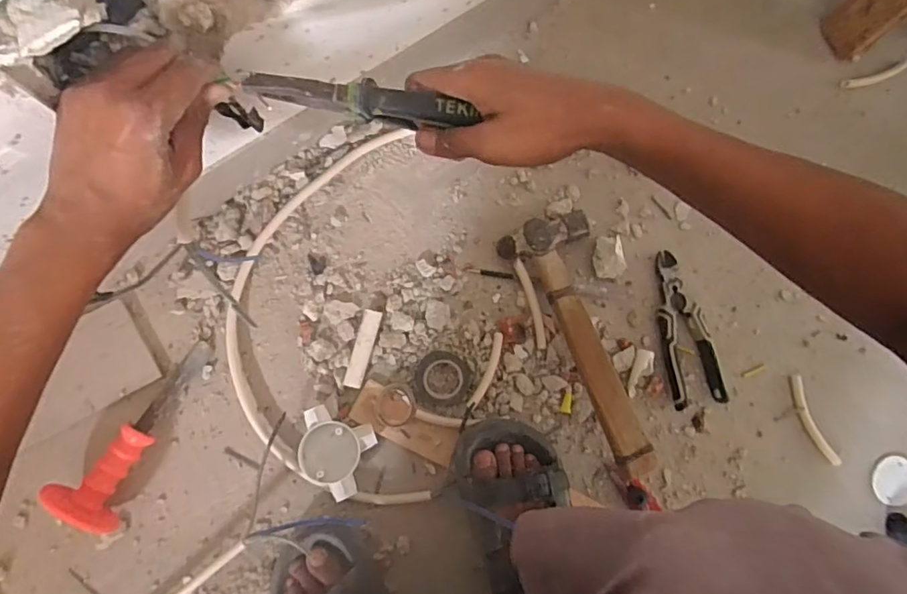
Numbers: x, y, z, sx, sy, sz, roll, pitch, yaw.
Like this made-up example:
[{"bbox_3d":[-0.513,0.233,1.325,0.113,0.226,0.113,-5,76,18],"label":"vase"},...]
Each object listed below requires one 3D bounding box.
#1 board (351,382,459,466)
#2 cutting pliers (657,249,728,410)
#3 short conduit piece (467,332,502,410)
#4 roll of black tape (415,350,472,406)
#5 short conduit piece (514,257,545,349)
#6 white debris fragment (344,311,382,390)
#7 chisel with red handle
[{"bbox_3d":[-0.053,0.144,0.604,0.123,0.014,0.048,29,82,-4],"label":"board"},{"bbox_3d":[0.282,0.038,0.652,0.068,0.018,0.186,-12,87,-8],"label":"cutting pliers"},{"bbox_3d":[0.041,0.085,0.616,0.016,0.016,0.091,25,83,-4],"label":"short conduit piece"},{"bbox_3d":[-0.011,0.094,0.608,0.064,0.018,0.063,1,85,-7],"label":"roll of black tape"},{"bbox_3d":[0.093,0.008,0.633,0.014,0.013,0.108,-16,87,-8],"label":"short conduit piece"},{"bbox_3d":[-0.102,0.058,0.604,0.022,0.016,0.087,15,84,-5],"label":"white debris fragment"},{"bbox_3d":[-0.327,0.135,0.560,0.066,0.064,0.201,30,70,-3],"label":"chisel with red handle"}]

